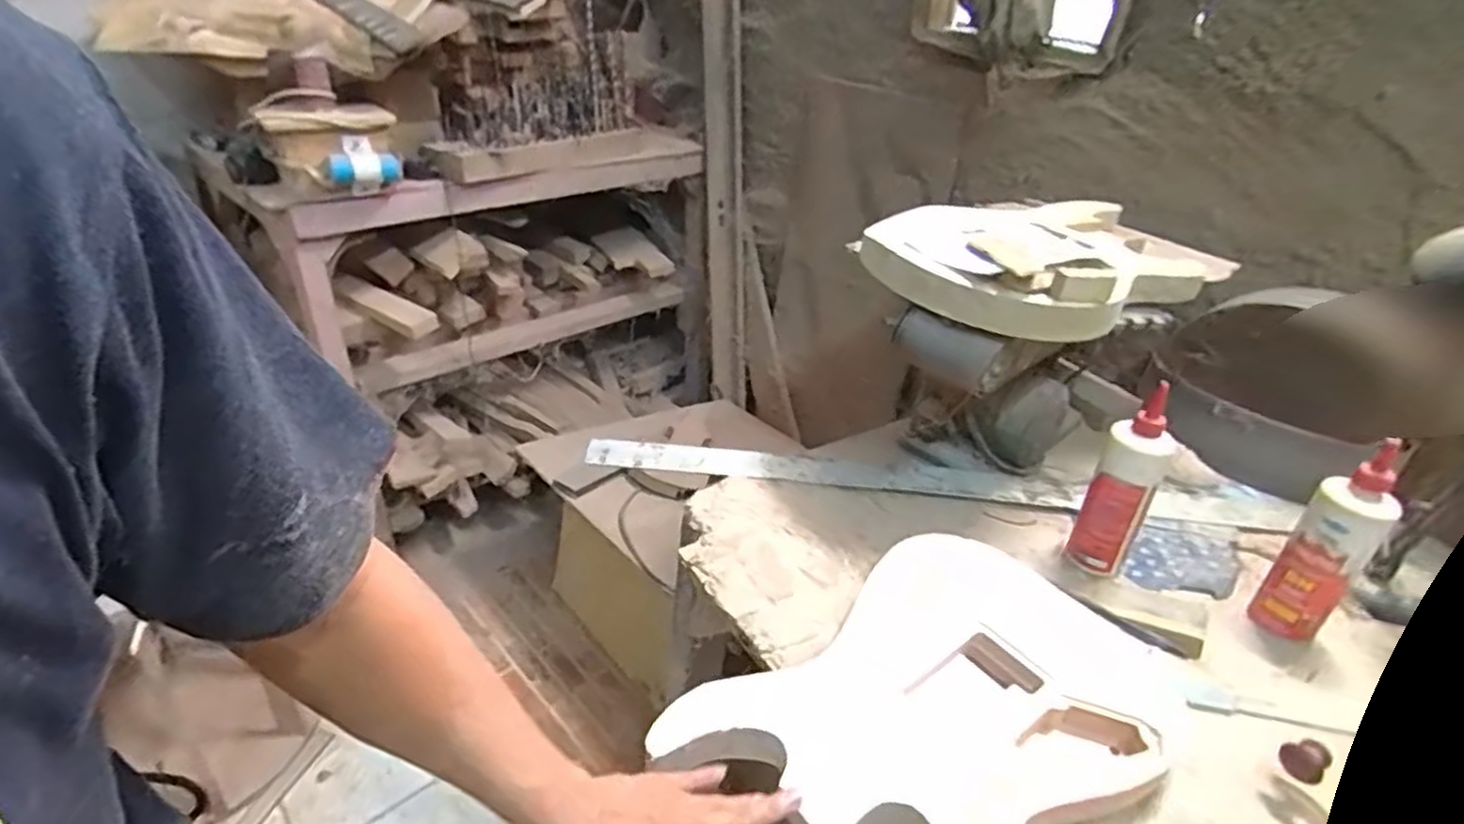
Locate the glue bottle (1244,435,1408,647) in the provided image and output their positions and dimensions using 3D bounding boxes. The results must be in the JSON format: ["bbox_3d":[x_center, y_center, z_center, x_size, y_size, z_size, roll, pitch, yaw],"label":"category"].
[{"bbox_3d":[0.624,0.144,0.773,0.057,0.223,0.071,-23,42,-36],"label":"glue bottle"}]

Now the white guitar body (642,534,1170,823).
[{"bbox_3d":[0.195,0.261,0.664,0.448,0.061,0.279,-24,39,-36],"label":"white guitar body"}]

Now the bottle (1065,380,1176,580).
[{"bbox_3d":[0.448,0.088,0.849,0.070,0.217,0.052,21,36,24],"label":"bottle"}]

